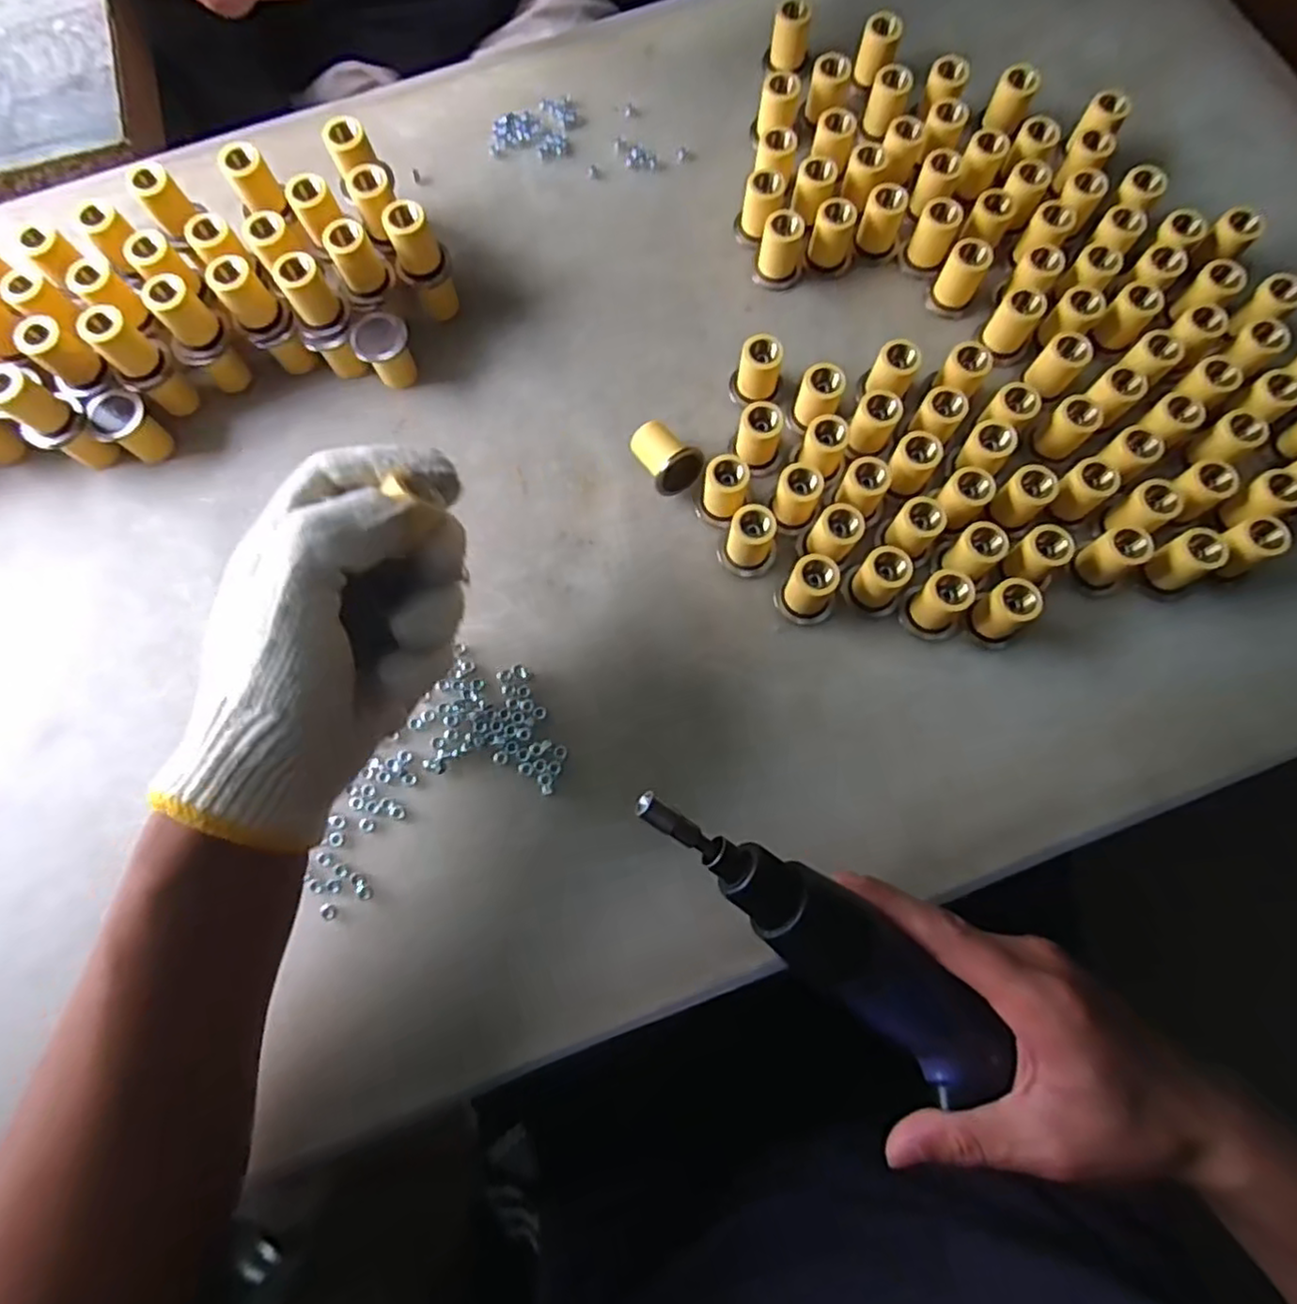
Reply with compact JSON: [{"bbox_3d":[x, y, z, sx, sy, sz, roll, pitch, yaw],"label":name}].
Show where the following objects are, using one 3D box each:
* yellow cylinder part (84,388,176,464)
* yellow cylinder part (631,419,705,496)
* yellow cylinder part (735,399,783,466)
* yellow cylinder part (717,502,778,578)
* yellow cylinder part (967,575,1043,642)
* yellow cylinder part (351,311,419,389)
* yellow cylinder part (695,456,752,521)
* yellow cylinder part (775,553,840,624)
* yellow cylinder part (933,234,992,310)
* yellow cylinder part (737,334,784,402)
[{"bbox_3d":[-0.289,-0.126,0.380,0.025,0.034,0.029,32,78,10],"label":"yellow cylinder part"},{"bbox_3d":[0.010,-0.106,0.368,0.027,0.022,0.041,-30,76,-6],"label":"yellow cylinder part"},{"bbox_3d":[0.060,-0.116,0.365,0.022,0.032,0.022,0,75,2],"label":"yellow cylinder part"},{"bbox_3d":[0.053,-0.057,0.349,0.027,0.032,0.026,0,75,2],"label":"yellow cylinder part"},{"bbox_3d":[0.176,-0.021,0.336,0.021,0.033,0.022,0,75,2],"label":"yellow cylinder part"},{"bbox_3d":[-0.148,-0.171,0.386,0.030,0.032,0.028,-31,76,-6],"label":"yellow cylinder part"},{"bbox_3d":[0.039,-0.083,0.356,0.024,0.034,0.027,8,75,4],"label":"yellow cylinder part"},{"bbox_3d":[0.083,-0.032,0.340,0.030,0.031,0.024,-36,77,-8],"label":"yellow cylinder part"},{"bbox_3d":[0.180,-0.216,0.390,0.022,0.036,0.018,28,78,9],"label":"yellow cylinder part"},{"bbox_3d":[0.061,-0.155,0.376,0.022,0.033,0.022,12,76,5],"label":"yellow cylinder part"}]

